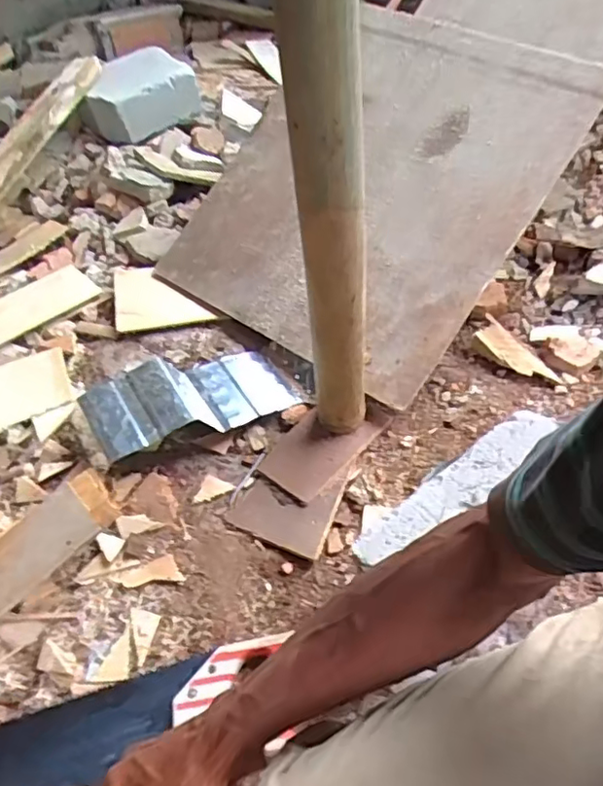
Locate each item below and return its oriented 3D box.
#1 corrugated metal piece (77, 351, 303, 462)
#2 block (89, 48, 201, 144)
[{"bbox_3d":[-0.156,0.006,0.890,0.290,0.059,0.126,-13,55,-35],"label":"corrugated metal piece"},{"bbox_3d":[-0.343,-0.660,1.361,0.235,0.147,0.103,-31,56,-15],"label":"block"}]

